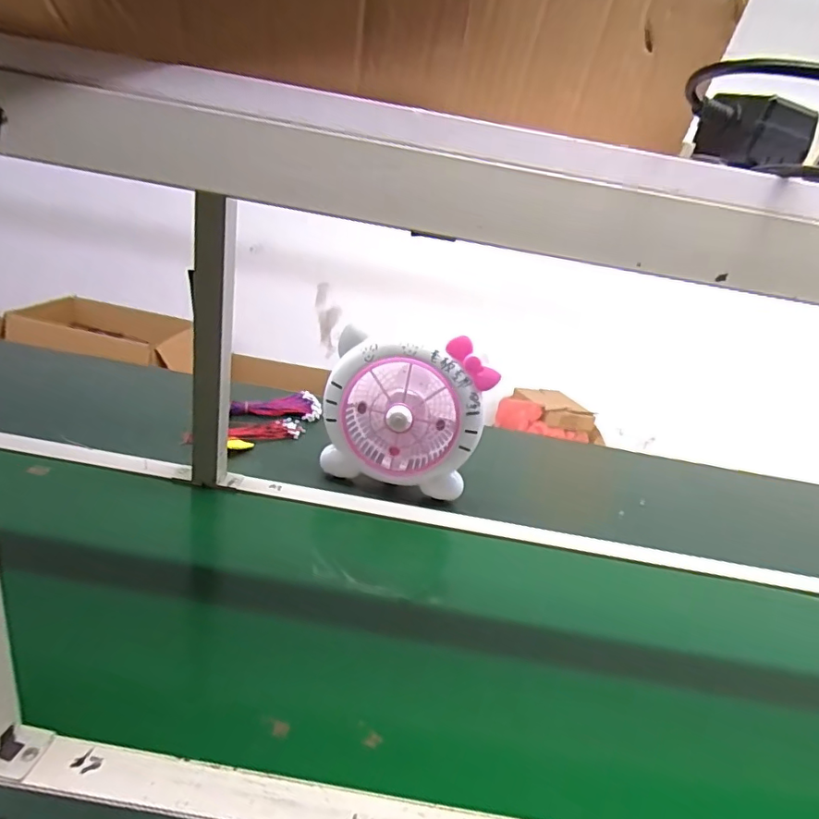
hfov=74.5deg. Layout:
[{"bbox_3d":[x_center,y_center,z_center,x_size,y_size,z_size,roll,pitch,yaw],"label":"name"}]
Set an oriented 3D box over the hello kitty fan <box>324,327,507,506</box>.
[{"bbox_3d":[-0.004,-0.007,0.907,0.253,0.225,0.160,11,23,2],"label":"hello kitty fan"}]

